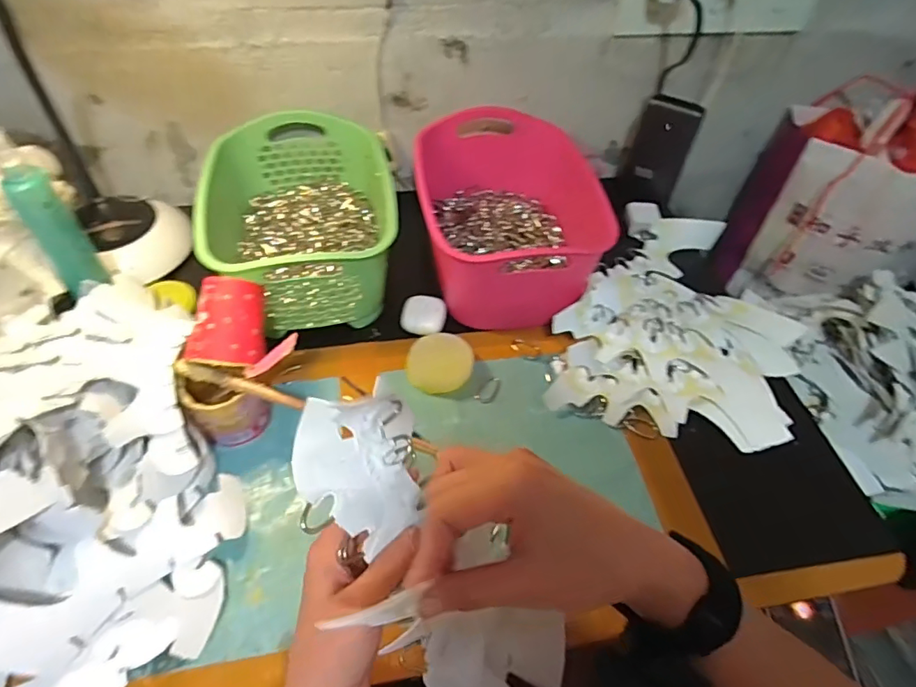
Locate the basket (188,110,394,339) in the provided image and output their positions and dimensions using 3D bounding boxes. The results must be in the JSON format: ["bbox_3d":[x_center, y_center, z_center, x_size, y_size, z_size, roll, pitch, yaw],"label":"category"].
[{"bbox_3d":[-0.175,-0.135,0.593,0.200,0.114,0.248,-7,52,-9],"label":"basket"}]

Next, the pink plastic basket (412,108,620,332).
[{"bbox_3d":[0.053,-0.157,0.638,0.197,0.119,0.262,-4,52,-7],"label":"pink plastic basket"}]

